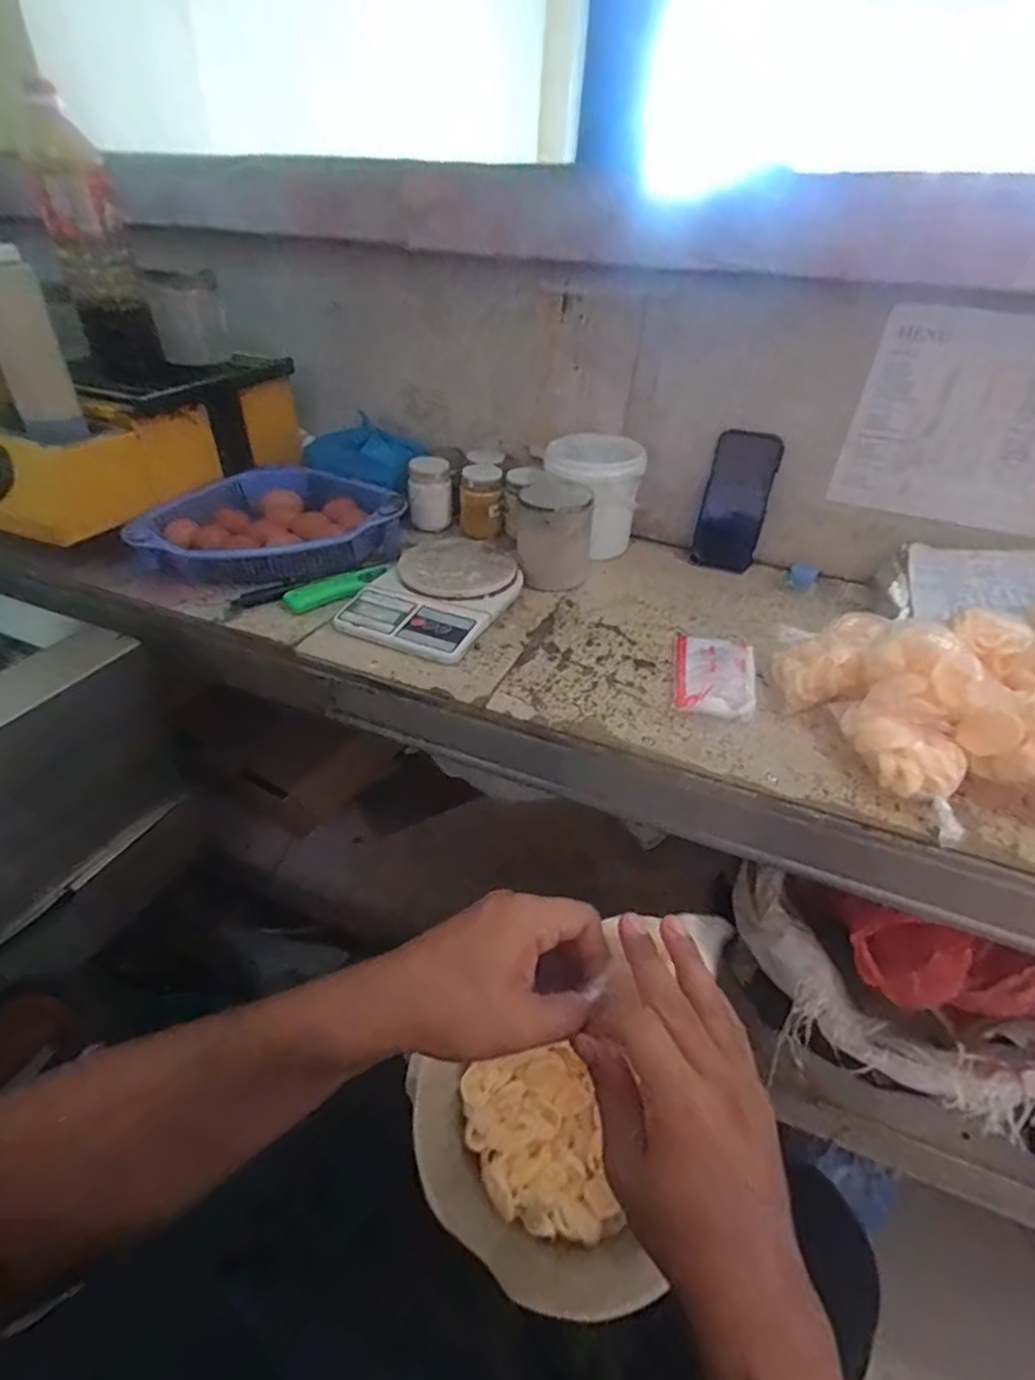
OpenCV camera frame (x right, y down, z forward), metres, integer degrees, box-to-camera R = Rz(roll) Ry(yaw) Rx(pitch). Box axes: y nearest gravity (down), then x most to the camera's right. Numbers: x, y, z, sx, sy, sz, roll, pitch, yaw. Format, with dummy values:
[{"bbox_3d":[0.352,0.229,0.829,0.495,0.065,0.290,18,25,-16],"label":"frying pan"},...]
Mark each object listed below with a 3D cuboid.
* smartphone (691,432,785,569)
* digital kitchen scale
[{"bbox_3d":[0.270,-0.234,0.781,0.077,0.162,0.016,16,22,18],"label":"smartphone"},{"bbox_3d":[-0.089,-0.106,0.688,0.144,0.041,0.190,19,40,20],"label":"digital kitchen scale"}]

